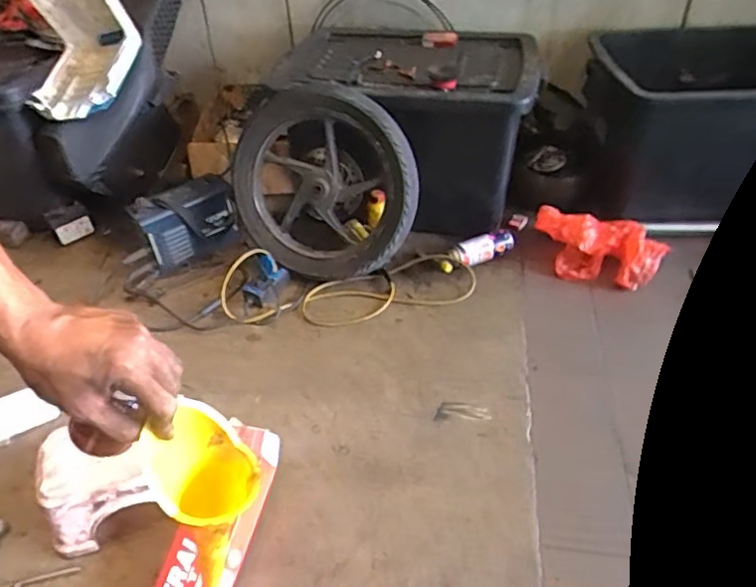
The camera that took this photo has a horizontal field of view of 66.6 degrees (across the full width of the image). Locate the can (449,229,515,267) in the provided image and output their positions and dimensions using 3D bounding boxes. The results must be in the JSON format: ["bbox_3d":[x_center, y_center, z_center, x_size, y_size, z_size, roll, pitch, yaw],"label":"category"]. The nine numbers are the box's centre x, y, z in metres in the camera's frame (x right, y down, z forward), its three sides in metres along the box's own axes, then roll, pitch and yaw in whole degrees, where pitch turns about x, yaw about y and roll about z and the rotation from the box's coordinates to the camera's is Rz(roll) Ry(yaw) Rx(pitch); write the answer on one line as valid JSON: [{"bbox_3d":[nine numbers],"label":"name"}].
[{"bbox_3d":[0.277,-0.119,1.528,0.189,0.050,0.065,-22,46,-17],"label":"can"}]

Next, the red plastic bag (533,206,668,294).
[{"bbox_3d":[0.554,-0.118,1.463,0.331,0.112,0.130,16,47,20],"label":"red plastic bag"}]

